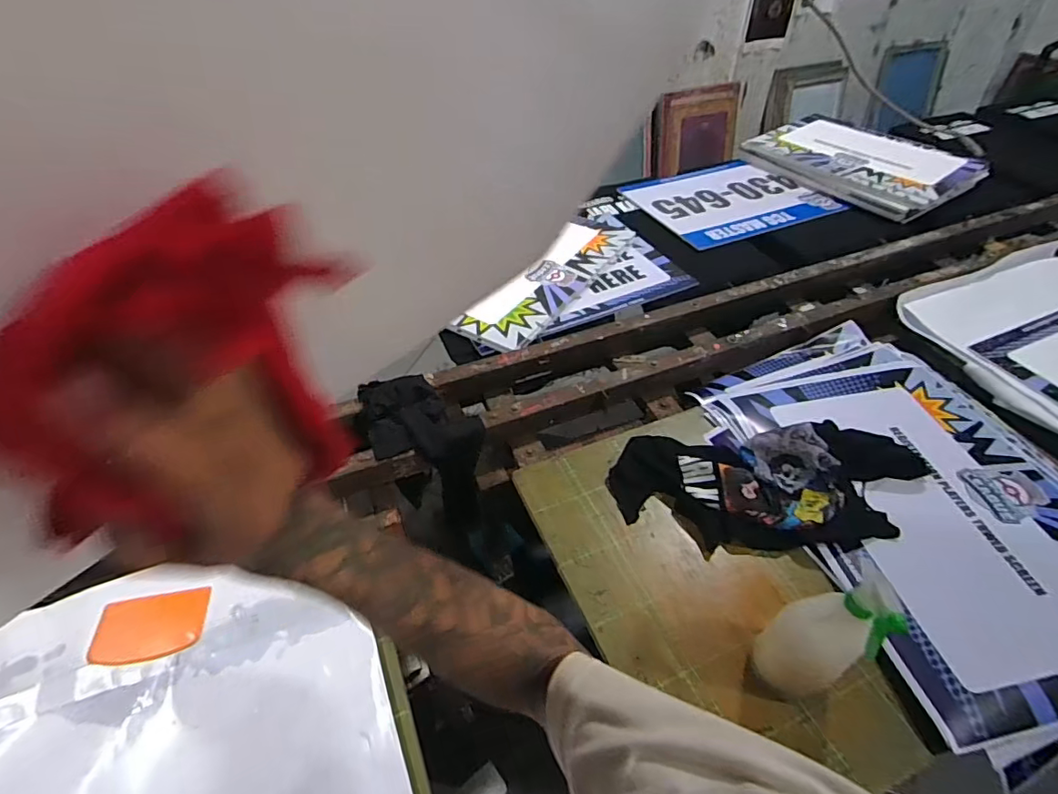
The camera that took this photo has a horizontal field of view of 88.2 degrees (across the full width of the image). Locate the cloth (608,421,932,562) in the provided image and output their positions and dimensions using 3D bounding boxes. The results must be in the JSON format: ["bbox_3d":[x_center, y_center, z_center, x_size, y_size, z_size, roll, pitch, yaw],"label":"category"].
[{"bbox_3d":[0.392,0.138,0.883,0.494,0.092,0.220,-1,45,-1],"label":"cloth"}]

